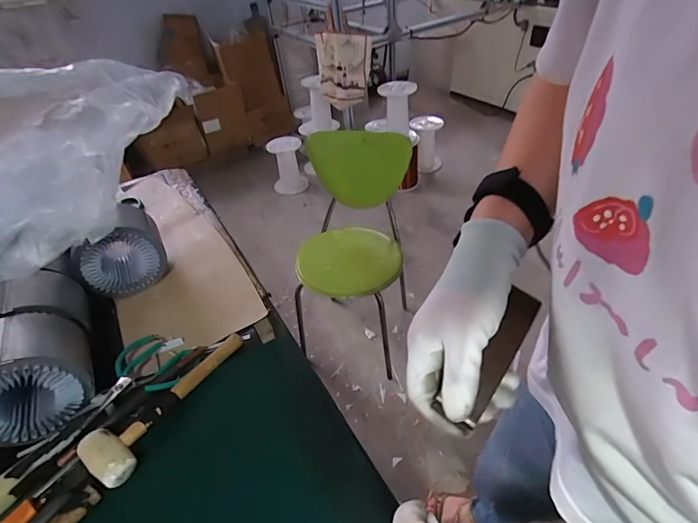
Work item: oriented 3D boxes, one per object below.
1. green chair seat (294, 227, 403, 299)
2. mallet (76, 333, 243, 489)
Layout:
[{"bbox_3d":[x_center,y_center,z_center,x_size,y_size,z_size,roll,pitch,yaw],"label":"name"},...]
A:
[{"bbox_3d":[0.004,-0.007,1.295,0.331,0.030,0.322,-3,41,3],"label":"green chair seat"},{"bbox_3d":[-0.255,0.192,0.579,0.074,0.039,0.253,20,47,26],"label":"mallet"}]

